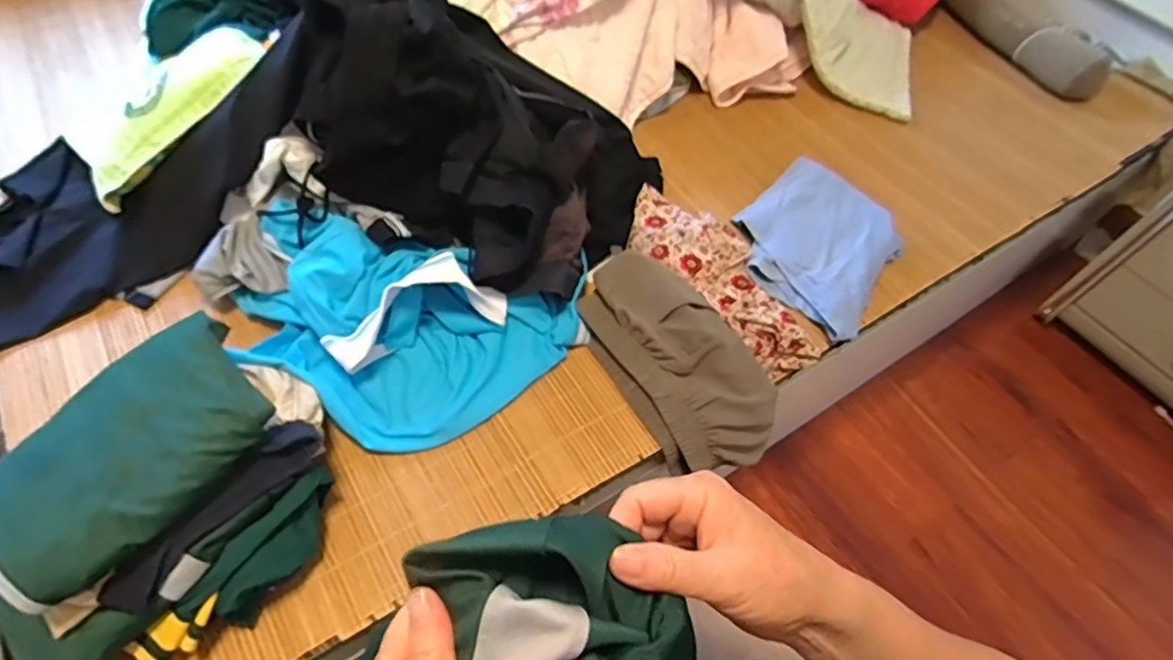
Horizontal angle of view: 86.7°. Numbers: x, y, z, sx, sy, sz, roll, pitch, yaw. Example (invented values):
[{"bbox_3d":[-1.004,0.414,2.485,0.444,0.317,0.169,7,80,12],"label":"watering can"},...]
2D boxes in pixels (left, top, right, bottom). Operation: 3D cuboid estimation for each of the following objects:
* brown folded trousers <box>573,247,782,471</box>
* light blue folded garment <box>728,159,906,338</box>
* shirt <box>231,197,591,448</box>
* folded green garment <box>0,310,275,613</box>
[{"bbox_3d":[0.121,0.038,0.812,0.162,0.122,0.288,-27,63,-20],"label":"brown folded trousers"},{"bbox_3d":[0.359,-0.137,0.950,0.242,0.045,0.252,40,62,19],"label":"light blue folded garment"},{"bbox_3d":[-0.232,-0.016,0.787,0.390,0.126,0.293,24,58,11],"label":"shirt"},{"bbox_3d":[-0.414,0.108,0.563,0.147,0.044,0.256,30,59,14],"label":"folded green garment"}]

